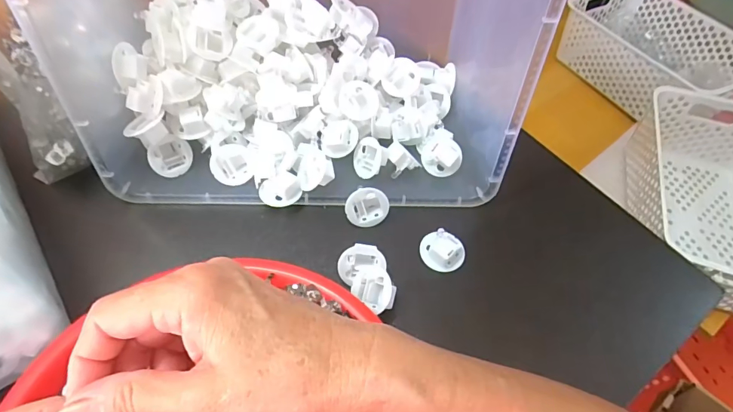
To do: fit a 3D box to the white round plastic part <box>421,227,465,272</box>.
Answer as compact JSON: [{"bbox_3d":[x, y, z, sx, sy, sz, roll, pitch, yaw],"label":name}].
[{"bbox_3d":[0.058,0.032,0.316,0.030,0.018,0.028,1,56,-2],"label":"white round plastic part"}]

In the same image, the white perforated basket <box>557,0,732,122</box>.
[{"bbox_3d":[0.537,-0.291,0.818,0.213,0.113,0.322,-22,60,-16],"label":"white perforated basket"}]

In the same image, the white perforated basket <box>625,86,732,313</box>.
[{"bbox_3d":[0.493,-0.012,0.617,0.204,0.116,0.321,17,57,8],"label":"white perforated basket"}]

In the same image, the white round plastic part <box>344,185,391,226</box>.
[{"bbox_3d":[0.000,0.000,0.330,0.033,0.031,0.009,2,21,-10],"label":"white round plastic part"}]

